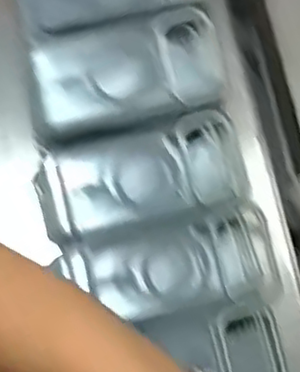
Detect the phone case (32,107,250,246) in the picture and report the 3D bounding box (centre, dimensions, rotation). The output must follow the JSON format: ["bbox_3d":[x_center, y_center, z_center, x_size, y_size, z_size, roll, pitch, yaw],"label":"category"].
[{"bbox_3d":[-0.009,-0.007,0.569,0.171,0.018,0.074,-17,83,4],"label":"phone case"}]

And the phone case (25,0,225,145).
[{"bbox_3d":[-0.021,-0.092,0.558,0.152,0.020,0.082,-15,81,3],"label":"phone case"}]

